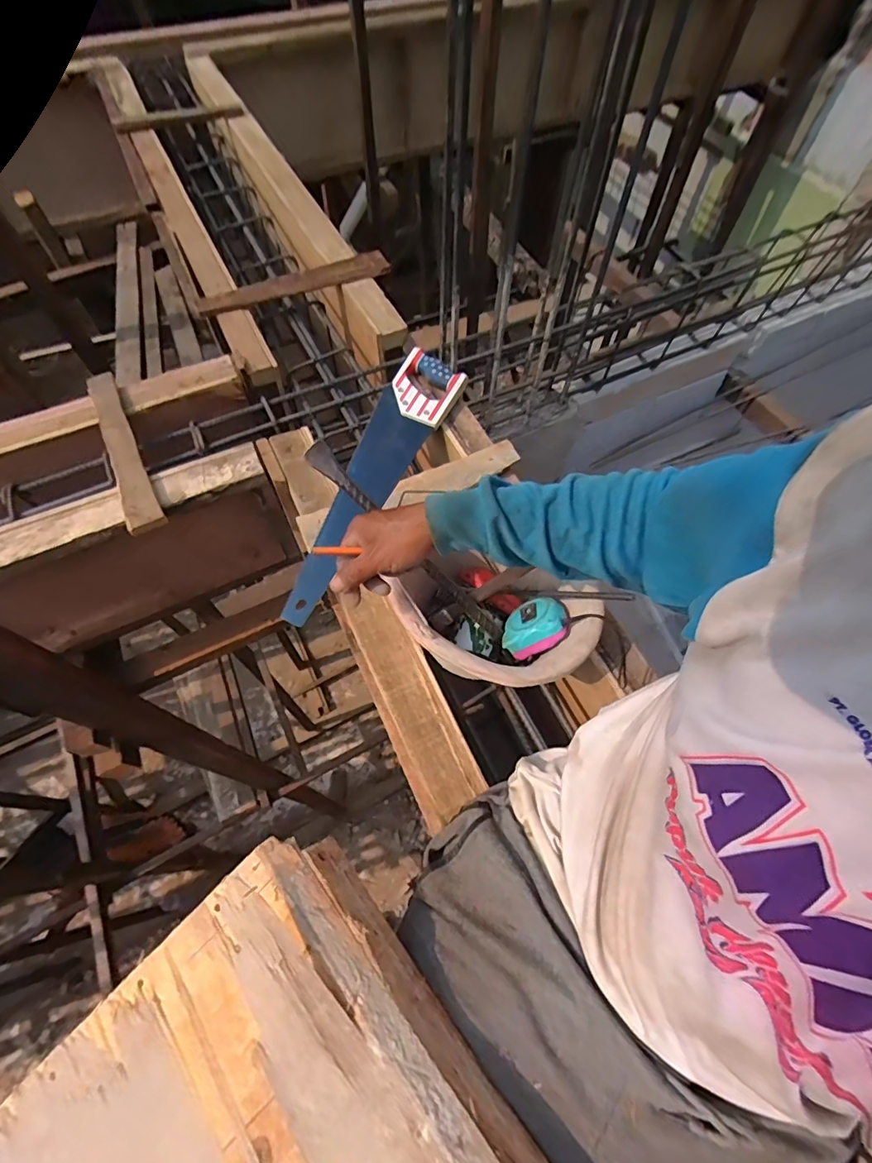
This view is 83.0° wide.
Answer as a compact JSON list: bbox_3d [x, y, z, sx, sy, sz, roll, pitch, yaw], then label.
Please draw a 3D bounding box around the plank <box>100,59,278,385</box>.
[{"bbox_3d":[-0.686,-1.015,1.245,0.093,0.048,1.564,-23,66,-13],"label":"plank"}]

